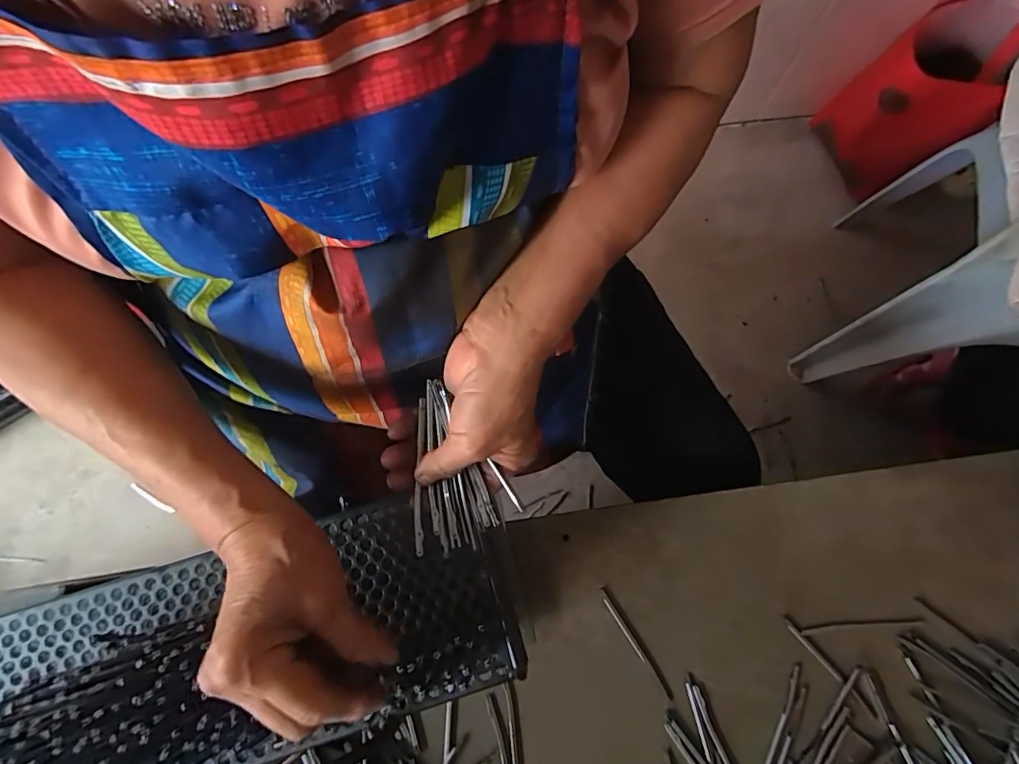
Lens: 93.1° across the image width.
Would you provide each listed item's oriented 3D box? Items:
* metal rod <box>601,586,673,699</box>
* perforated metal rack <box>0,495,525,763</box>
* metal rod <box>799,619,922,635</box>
[{"bbox_3d":[0.110,0.229,0.421,0.007,0.004,0.104,-31,77,-9],"label":"metal rod"},{"bbox_3d":[-0.288,0.208,0.313,0.580,0.043,0.137,-15,76,-4],"label":"perforated metal rack"},{"bbox_3d":[0.313,0.216,0.428,0.106,0.004,0.007,-5,75,-2],"label":"metal rod"}]

